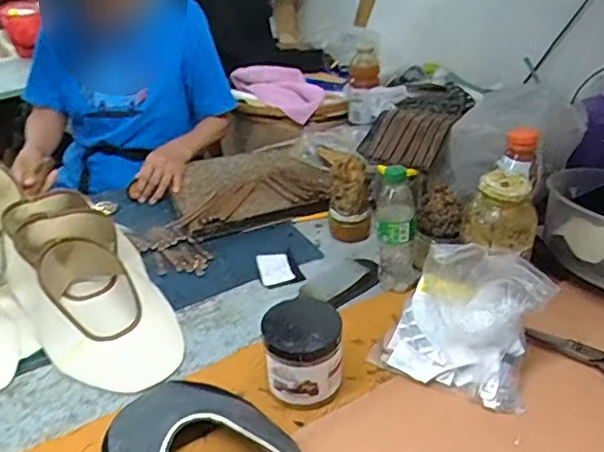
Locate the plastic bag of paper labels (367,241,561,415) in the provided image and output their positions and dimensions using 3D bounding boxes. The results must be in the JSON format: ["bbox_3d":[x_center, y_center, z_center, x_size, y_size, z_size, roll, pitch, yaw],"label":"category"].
[{"bbox_3d":[0.201,0.107,0.709,0.176,0.108,0.168,16,37,28],"label":"plastic bag of paper labels"}]

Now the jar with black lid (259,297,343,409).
[{"bbox_3d":[0.003,0.147,0.670,0.089,0.101,0.082,1,32,6],"label":"jar with black lid"}]

